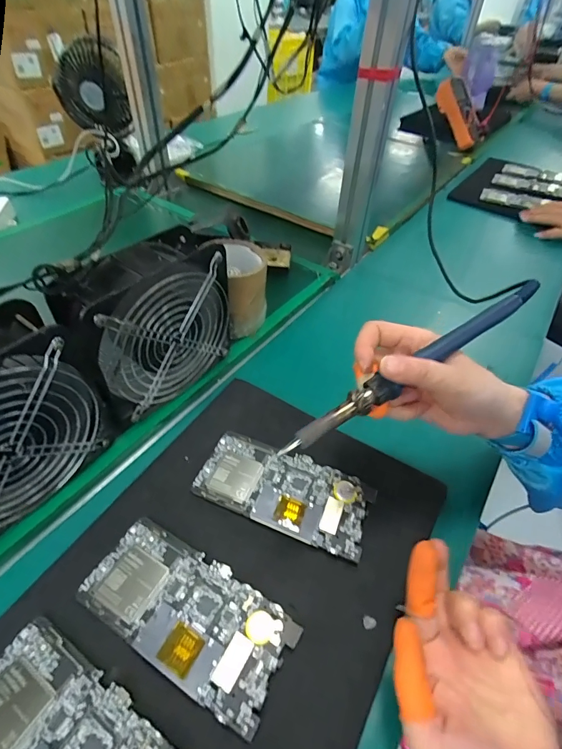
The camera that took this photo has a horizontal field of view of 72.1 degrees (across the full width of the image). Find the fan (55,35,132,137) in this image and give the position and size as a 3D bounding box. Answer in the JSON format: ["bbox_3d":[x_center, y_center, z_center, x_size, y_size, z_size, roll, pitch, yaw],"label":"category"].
[{"bbox_3d":[-0.356,-0.532,0.724,0.123,0.136,0.088,-14,49,-16],"label":"fan"}]

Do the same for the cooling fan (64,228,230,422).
[{"bbox_3d":[-0.115,-0.043,0.380,0.056,0.163,0.147,30,52,24],"label":"cooling fan"}]

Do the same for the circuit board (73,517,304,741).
[{"bbox_3d":[-0.069,0.171,0.282,0.153,0.006,0.072,24,50,19],"label":"circuit board"}]

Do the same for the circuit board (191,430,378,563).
[{"bbox_3d":[0.002,0.103,0.351,0.154,0.006,0.073,18,48,14],"label":"circuit board"}]

